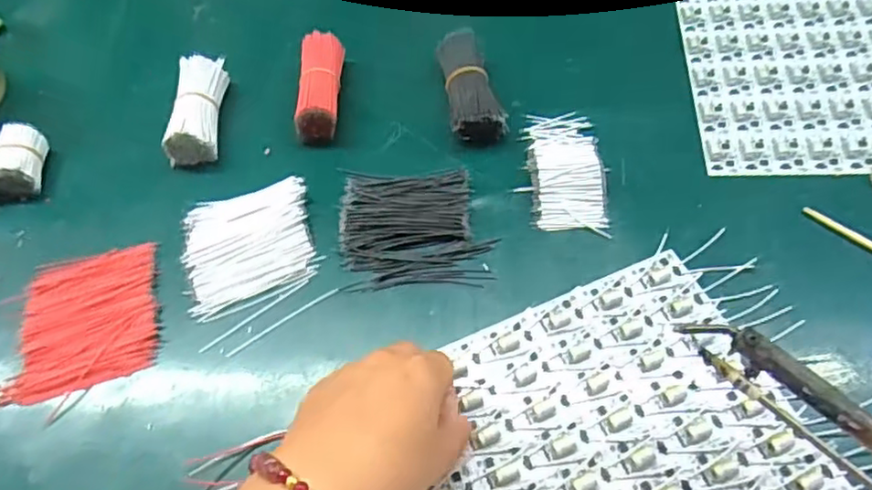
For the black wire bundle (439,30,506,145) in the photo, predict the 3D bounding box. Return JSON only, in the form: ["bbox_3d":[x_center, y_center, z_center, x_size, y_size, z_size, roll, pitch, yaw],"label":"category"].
[{"bbox_3d":[0.027,-0.120,0.493,0.039,0.032,0.094,-6,56,-5],"label":"black wire bundle"}]

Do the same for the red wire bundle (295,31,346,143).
[{"bbox_3d":[-0.090,-0.125,0.508,0.033,0.031,0.090,3,56,1],"label":"red wire bundle"}]

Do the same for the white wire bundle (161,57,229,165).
[{"bbox_3d":[-0.188,-0.107,0.510,0.037,0.034,0.086,-2,56,-2],"label":"white wire bundle"}]

